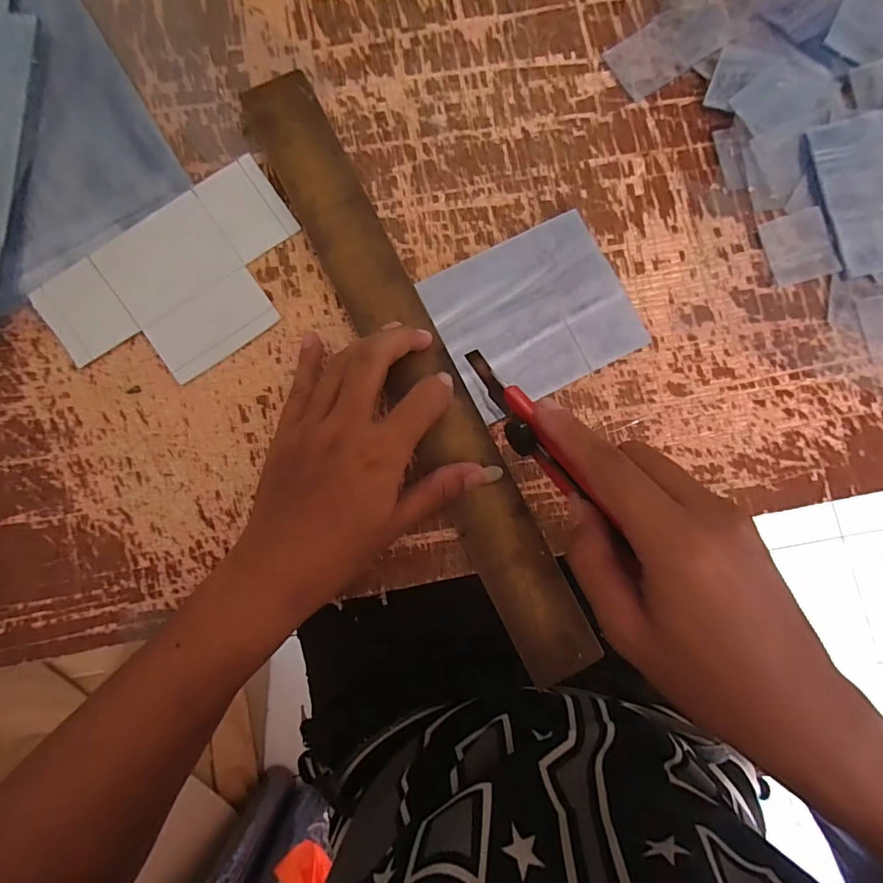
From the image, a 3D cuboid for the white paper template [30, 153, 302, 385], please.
[{"bbox_3d":[-0.166,-0.103,0.310,0.165,0.007,0.102,-38,87,-5],"label":"white paper template"}]

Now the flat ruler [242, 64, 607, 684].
[{"bbox_3d":[-0.015,-0.048,0.310,0.050,0.011,0.426,-27,87,-4],"label":"flat ruler"}]

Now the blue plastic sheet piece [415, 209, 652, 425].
[{"bbox_3d":[0.061,-0.086,0.315,0.125,0.004,0.104,-27,85,-5],"label":"blue plastic sheet piece"}]

